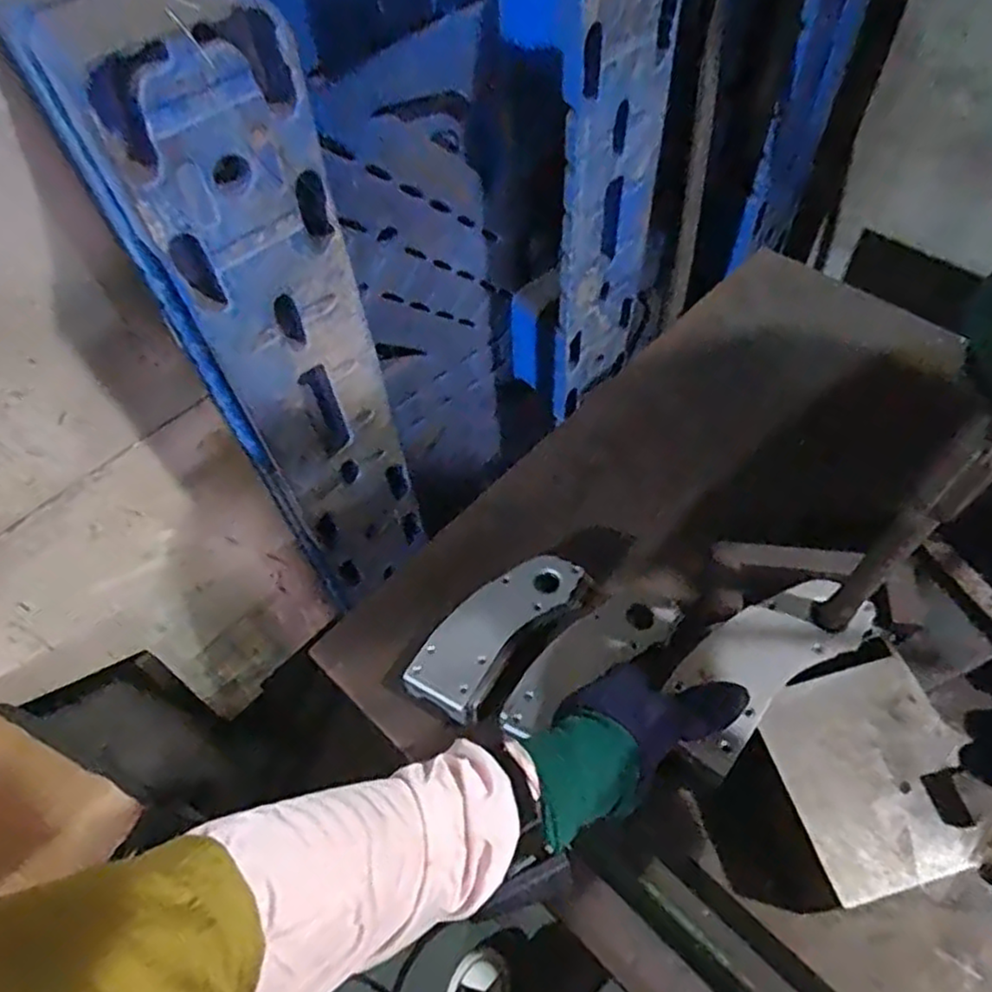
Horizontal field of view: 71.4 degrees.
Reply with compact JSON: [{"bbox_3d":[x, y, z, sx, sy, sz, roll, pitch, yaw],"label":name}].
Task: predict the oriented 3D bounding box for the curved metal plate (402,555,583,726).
[{"bbox_3d":[0.000,0.122,0.632,0.066,0.045,0.177,34,66,24],"label":"curved metal plate"}]

